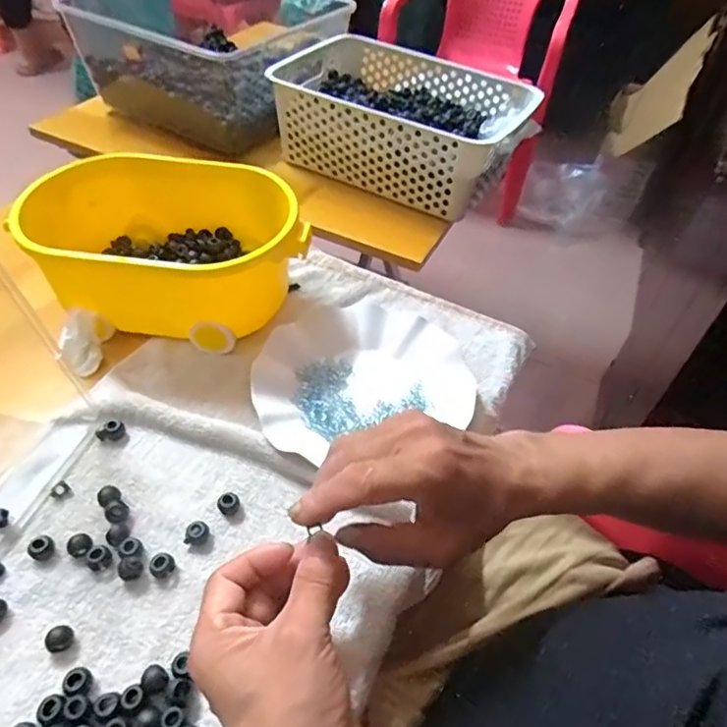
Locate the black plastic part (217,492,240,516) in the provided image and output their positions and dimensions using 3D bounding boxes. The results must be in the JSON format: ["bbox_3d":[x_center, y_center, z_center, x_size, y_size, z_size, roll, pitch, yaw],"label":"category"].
[{"bbox_3d":[-0.096,0.100,0.399,0.015,0.012,0.013,-14,49,-17],"label":"black plastic part"}]

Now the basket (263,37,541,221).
[{"bbox_3d":[0.038,-0.314,0.724,0.320,0.098,0.202,23,49,16],"label":"basket"}]

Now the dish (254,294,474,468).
[{"bbox_3d":[-0.003,0.015,0.479,0.169,0.023,0.177,3,47,-3],"label":"dish"}]

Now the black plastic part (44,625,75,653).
[{"bbox_3d":[-0.181,0.164,0.333,0.015,0.009,0.013,-9,48,-13],"label":"black plastic part"}]

